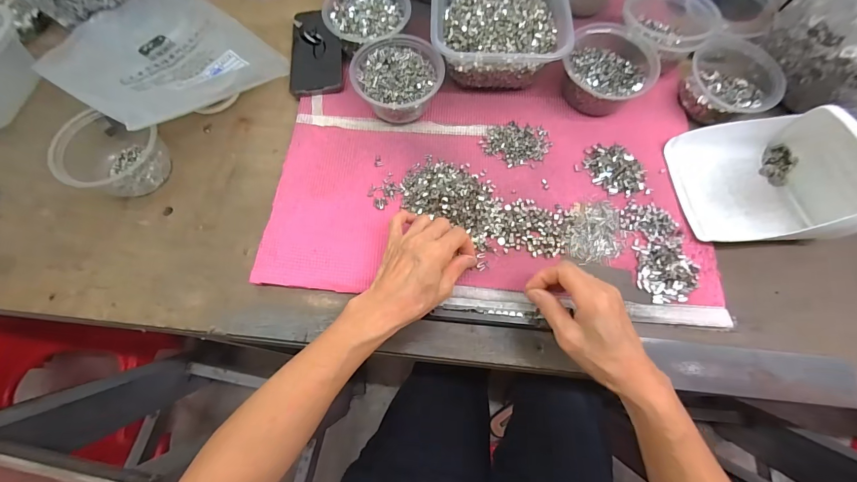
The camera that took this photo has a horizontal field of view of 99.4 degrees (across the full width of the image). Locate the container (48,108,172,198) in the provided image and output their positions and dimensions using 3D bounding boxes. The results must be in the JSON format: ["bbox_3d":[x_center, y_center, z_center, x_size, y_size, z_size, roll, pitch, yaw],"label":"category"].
[{"bbox_3d":[-0.391,-0.104,0.444,0.112,0.063,0.102,21,72,9],"label":"container"}]

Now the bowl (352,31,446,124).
[{"bbox_3d":[-0.040,-0.213,0.478,0.109,0.057,0.115,0,68,0],"label":"bowl"}]

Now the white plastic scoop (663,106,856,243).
[{"bbox_3d":[0.393,-0.079,0.411,0.179,0.077,0.159,-3,70,0],"label":"white plastic scoop"}]

